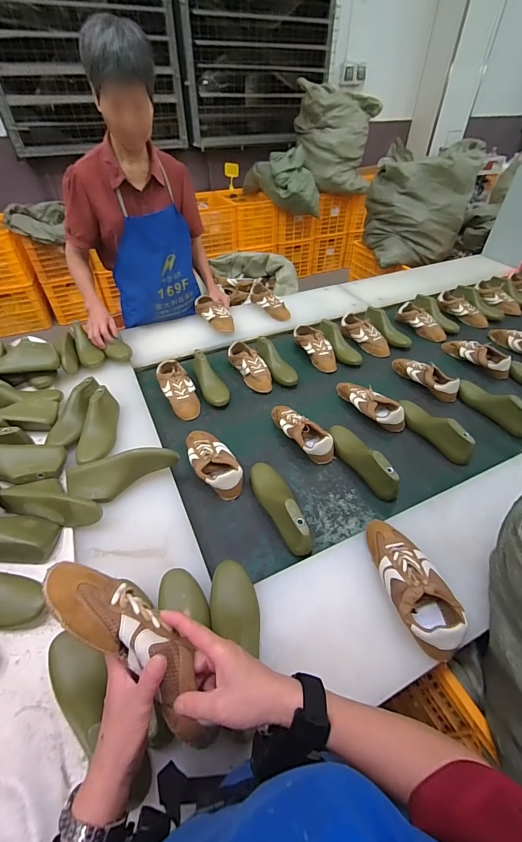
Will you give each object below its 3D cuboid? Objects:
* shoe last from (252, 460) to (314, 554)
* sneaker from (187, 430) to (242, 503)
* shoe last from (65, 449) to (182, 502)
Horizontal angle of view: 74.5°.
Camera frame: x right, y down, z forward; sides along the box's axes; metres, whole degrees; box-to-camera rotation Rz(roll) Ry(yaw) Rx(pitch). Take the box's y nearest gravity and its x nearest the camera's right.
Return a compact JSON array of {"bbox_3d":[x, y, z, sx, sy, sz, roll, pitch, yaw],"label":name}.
[{"bbox_3d":[0.048,0.188,0.787,0.095,0.075,0.254,-12,45,-12],"label":"shoe last"},{"bbox_3d":[-0.127,0.097,0.887,0.103,0.063,0.233,-19,46,-18],"label":"sneaker"},{"bbox_3d":[-0.316,0.119,0.792,0.249,0.078,0.082,-13,45,-13],"label":"shoe last"}]

